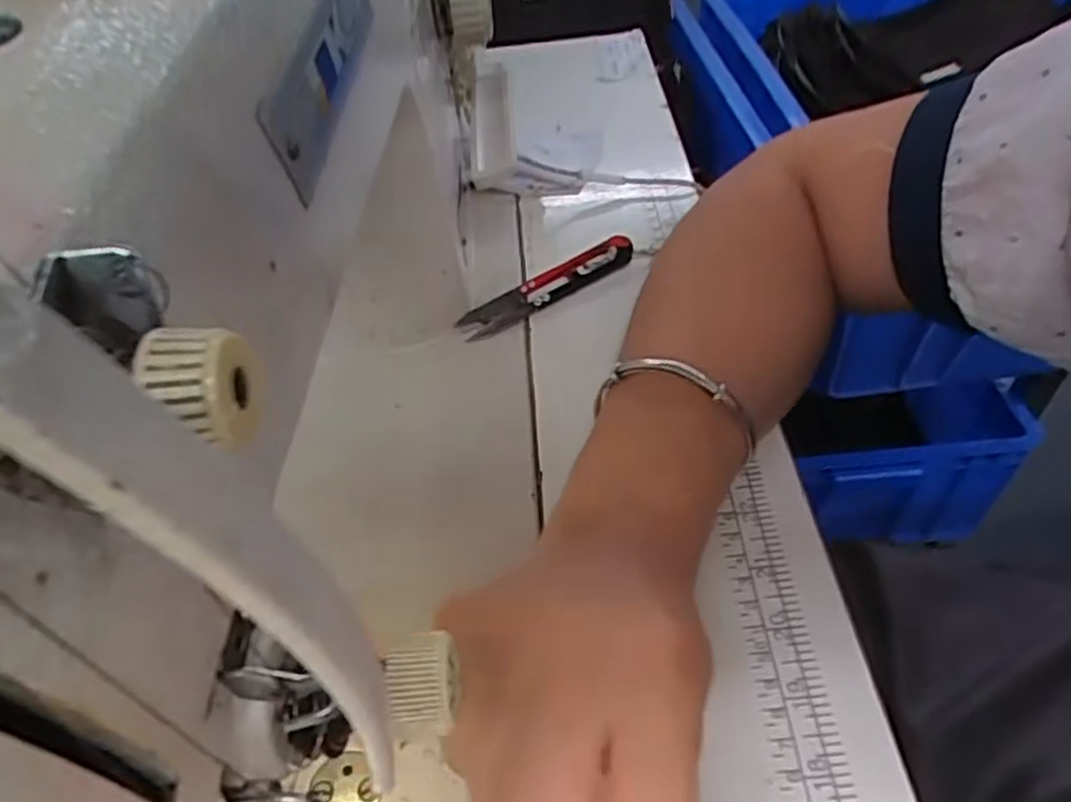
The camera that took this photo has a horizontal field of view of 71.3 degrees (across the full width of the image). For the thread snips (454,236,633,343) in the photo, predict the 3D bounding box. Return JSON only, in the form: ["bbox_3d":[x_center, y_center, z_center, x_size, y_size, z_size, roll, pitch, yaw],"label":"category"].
[{"bbox_3d":[0.007,-0.065,0.423,0.109,0.018,0.022,-30,52,-20],"label":"thread snips"}]

